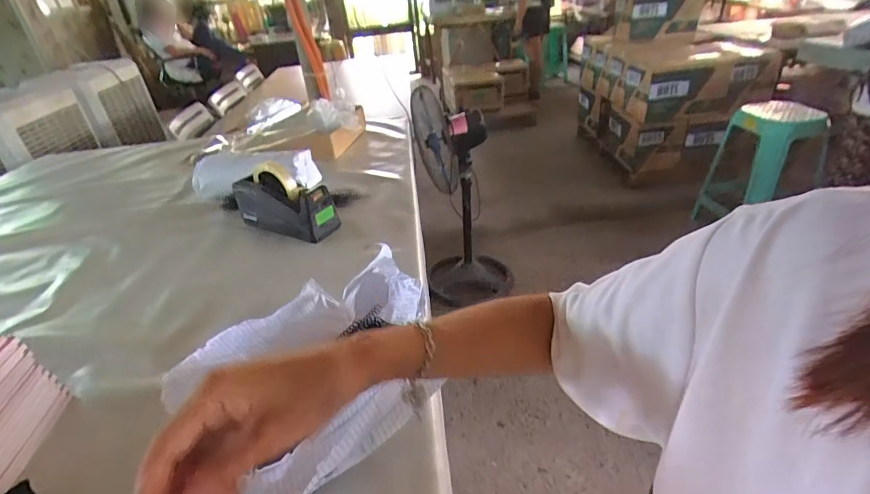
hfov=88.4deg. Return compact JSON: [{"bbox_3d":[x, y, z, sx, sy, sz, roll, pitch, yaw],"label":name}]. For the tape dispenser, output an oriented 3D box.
[{"bbox_3d":[-0.296,-0.096,0.870,0.209,0.113,0.077,13,37,28],"label":"tape dispenser"}]

